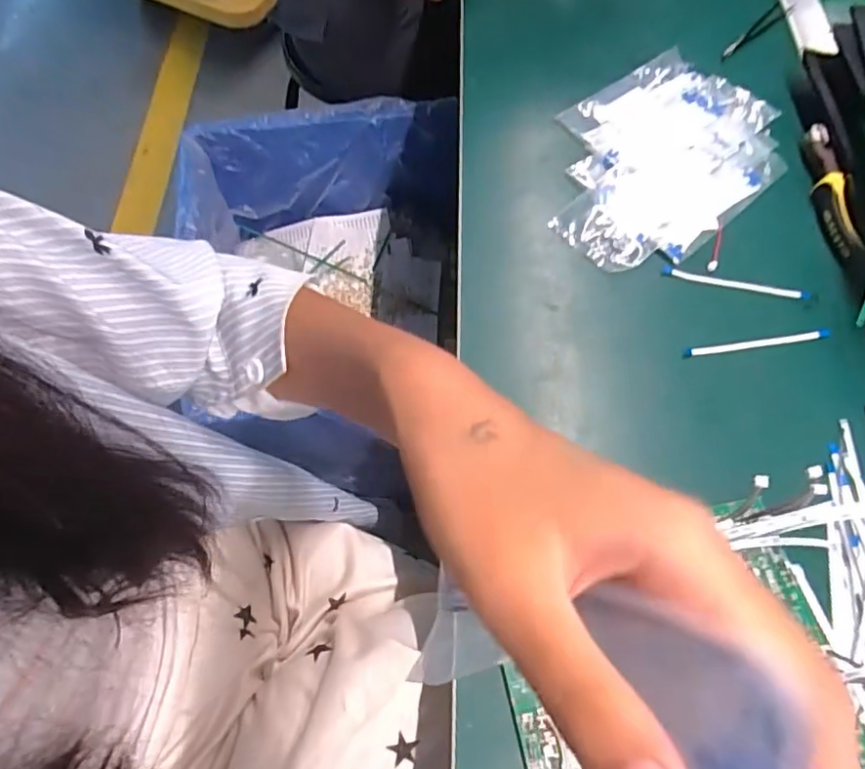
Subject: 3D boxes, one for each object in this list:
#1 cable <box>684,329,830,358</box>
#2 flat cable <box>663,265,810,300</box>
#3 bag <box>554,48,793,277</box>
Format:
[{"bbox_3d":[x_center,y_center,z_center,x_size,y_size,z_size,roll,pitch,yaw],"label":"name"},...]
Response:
[{"bbox_3d":[0.252,-0.032,0.454,0.116,0.004,0.007,-8,66,-4],"label":"cable"},{"bbox_3d":[0.247,-0.083,0.479,0.116,0.005,0.008,11,66,5],"label":"flat cable"},{"bbox_3d":[0.195,-0.205,0.523,0.237,0.017,0.173,-39,71,-16],"label":"bag"}]

